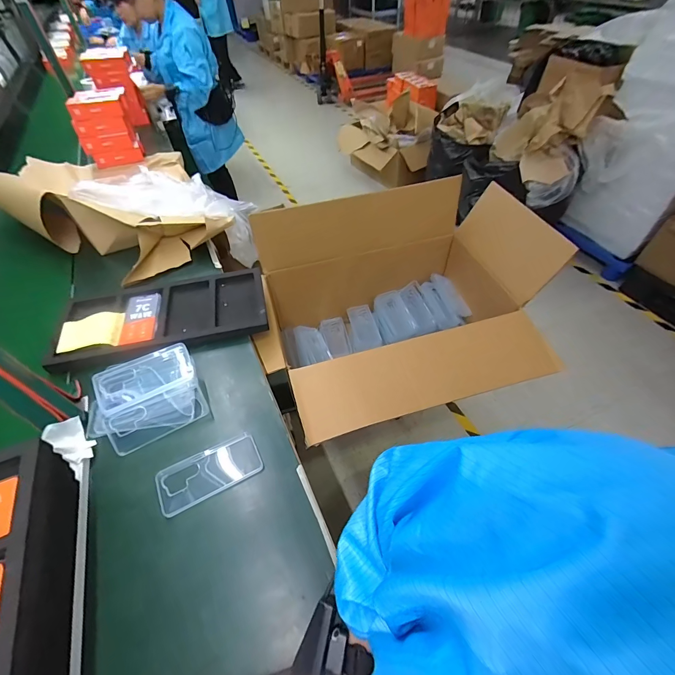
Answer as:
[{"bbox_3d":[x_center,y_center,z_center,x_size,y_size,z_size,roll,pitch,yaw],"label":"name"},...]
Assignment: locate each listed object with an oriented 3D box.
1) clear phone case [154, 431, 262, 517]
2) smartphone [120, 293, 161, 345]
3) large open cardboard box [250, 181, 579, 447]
[{"bbox_3d":[-0.228,0.238,0.604,0.174,0.008,0.084,-25,54,-17],"label":"clear phone case"},{"bbox_3d":[-0.470,-0.049,0.815,0.081,0.004,0.155,-10,52,-9],"label":"smartphone"},{"bbox_3d":[0.132,-0.127,1.003,0.708,0.503,0.744,-11,51,-7],"label":"large open cardboard box"}]

